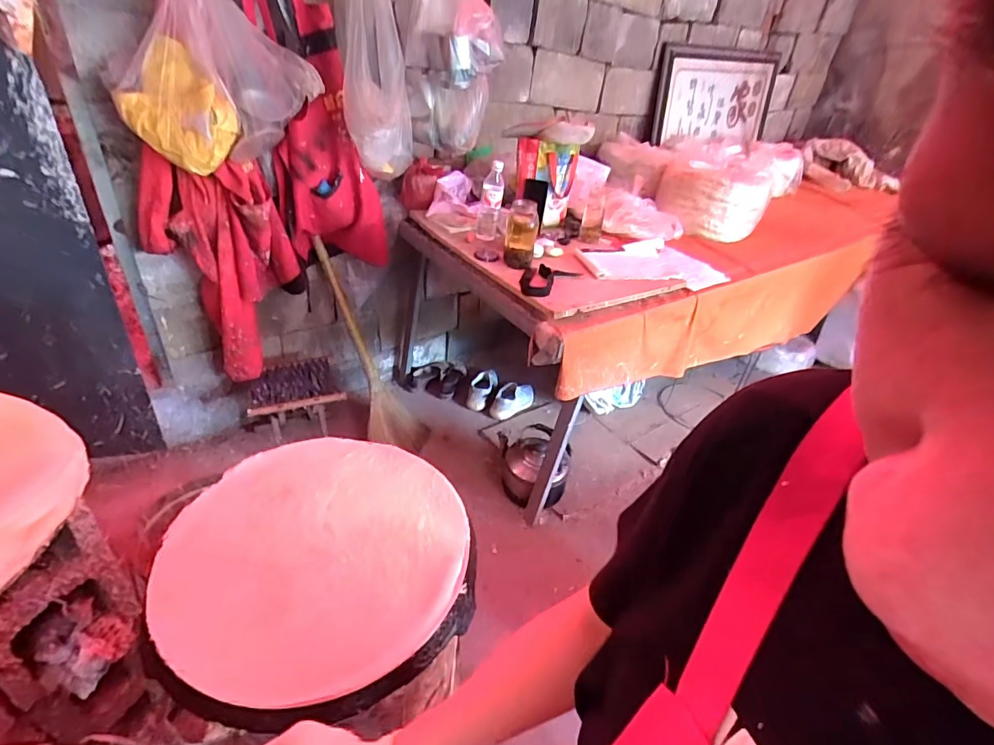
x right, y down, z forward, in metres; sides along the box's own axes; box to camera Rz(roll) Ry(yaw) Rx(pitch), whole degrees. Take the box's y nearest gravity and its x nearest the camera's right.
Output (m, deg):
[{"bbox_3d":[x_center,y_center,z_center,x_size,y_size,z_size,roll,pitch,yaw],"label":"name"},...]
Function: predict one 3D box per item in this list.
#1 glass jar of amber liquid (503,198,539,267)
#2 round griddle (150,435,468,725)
[{"bbox_3d":[0.067,-0.383,1.360,0.084,0.160,0.094,7,34,-1],"label":"glass jar of amber liquid"},{"bbox_3d":[-0.220,0.228,0.635,0.358,0.037,0.364,5,34,-3],"label":"round griddle"}]

